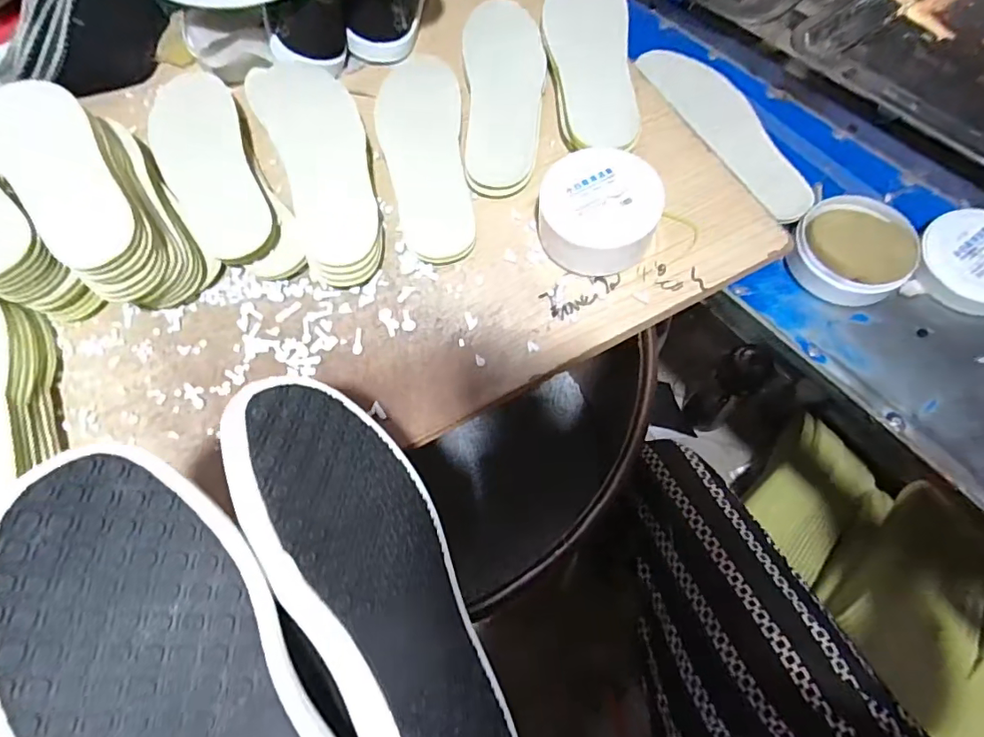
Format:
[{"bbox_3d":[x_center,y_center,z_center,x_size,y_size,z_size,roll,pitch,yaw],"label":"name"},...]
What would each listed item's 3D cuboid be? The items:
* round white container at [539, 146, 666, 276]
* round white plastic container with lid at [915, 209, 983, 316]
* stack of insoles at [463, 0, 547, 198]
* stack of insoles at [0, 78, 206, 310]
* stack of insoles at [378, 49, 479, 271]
[{"bbox_3d":[0.092,-0.139,0.461,0.105,0.050,0.095,1,65,4],"label":"round white container"},{"bbox_3d":[0.451,-0.100,0.486,0.103,0.021,0.098,-1,65,3],"label":"round white plastic container with lid"},{"bbox_3d":[0.014,-0.294,0.550,0.082,0.017,0.274,-3,65,2],"label":"stack of insoles"},{"bbox_3d":[-0.349,-0.158,0.470,0.101,0.094,0.246,-39,69,-14],"label":"stack of insoles"},{"bbox_3d":[-0.067,-0.217,0.520,0.081,0.021,0.248,-7,65,0],"label":"stack of insoles"}]

